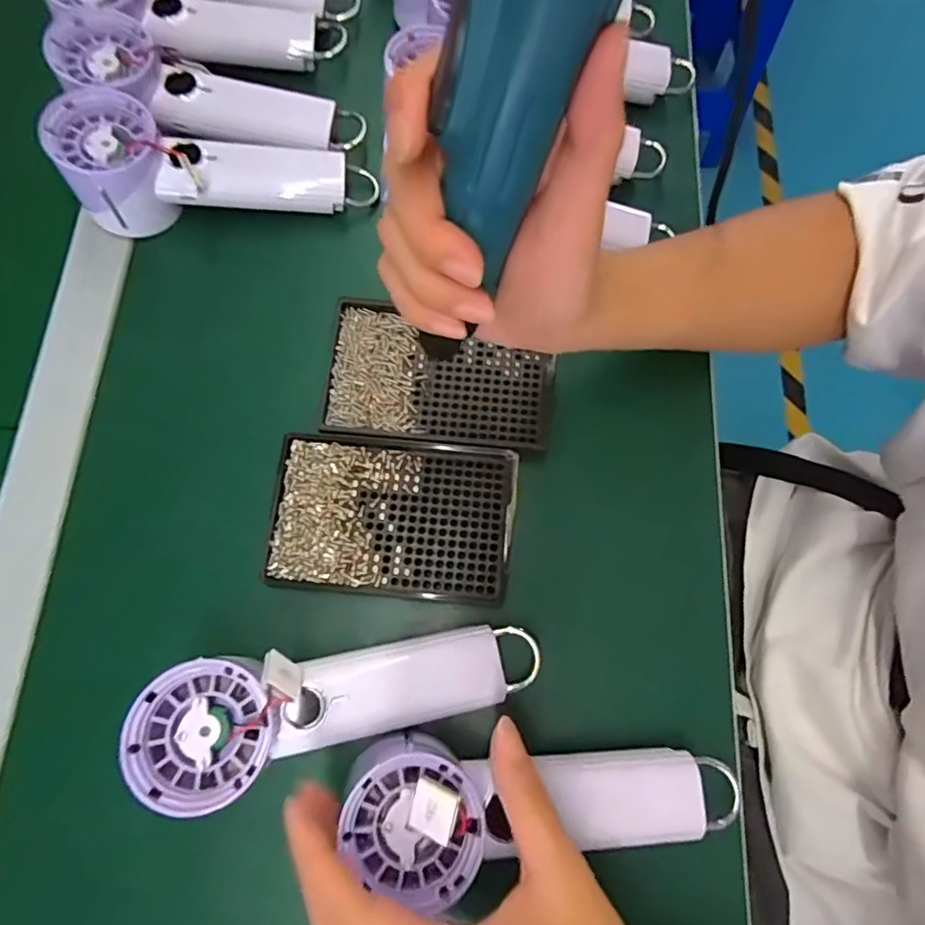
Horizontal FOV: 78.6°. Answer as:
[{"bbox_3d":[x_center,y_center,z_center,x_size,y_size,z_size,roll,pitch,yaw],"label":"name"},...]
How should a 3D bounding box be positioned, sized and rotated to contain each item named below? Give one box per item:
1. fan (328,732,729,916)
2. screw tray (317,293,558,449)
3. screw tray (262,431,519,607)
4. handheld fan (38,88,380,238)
[{"bbox_3d":[0.036,0.166,0.274,0.194,0.038,0.057,7,73,-16],"label":"fan"},{"bbox_3d":[-0.013,-0.054,0.350,0.136,0.012,0.087,5,74,1],"label":"screw tray"},{"bbox_3d":[-0.040,0.031,0.326,0.134,0.012,0.088,6,74,1],"label":"screw tray"},{"bbox_3d":[-0.160,-0.200,0.369,0.183,0.057,0.061,-7,74,-3],"label":"handheld fan"}]

